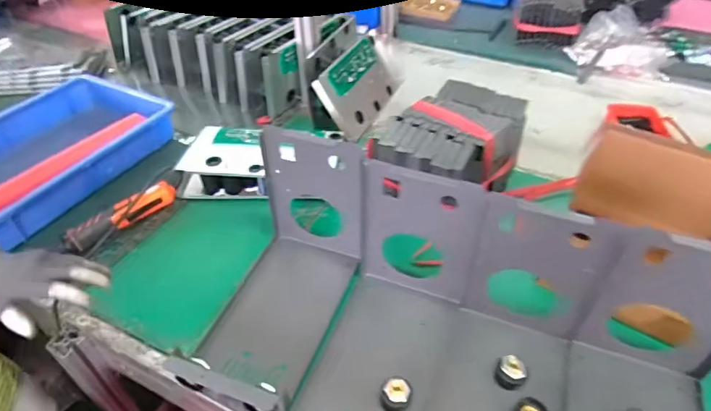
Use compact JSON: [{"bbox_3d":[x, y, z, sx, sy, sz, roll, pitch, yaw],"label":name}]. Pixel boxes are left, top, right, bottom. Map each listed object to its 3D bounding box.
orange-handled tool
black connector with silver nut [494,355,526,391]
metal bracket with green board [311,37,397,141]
[{"bbox_3d":[-0.390,0.019,0.794,0.037,0.047,0.191,32,52,31],"label":"orange-handled tool"},{"bbox_3d":[0.194,0.207,0.586,0.034,0.025,0.034,-1,43,1],"label":"black connector with silver nut"},{"bbox_3d":[0.012,-0.267,1.037,0.017,0.144,0.285,-14,30,39],"label":"metal bracket with green board"}]

